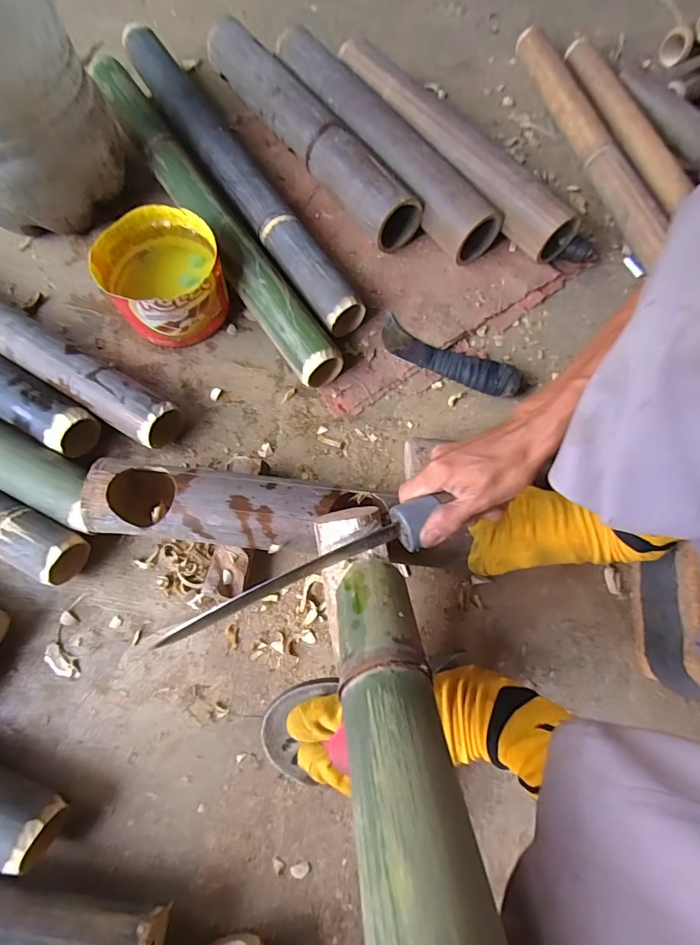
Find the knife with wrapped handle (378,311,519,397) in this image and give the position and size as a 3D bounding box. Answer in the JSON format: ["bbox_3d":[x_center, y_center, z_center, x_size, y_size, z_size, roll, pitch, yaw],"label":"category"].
[{"bbox_3d":[0.135,-0.159,0.611,0.204,0.034,0.047,28,74,8],"label":"knife with wrapped handle"}]

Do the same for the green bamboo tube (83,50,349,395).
[{"bbox_3d":[-0.214,-0.385,0.657,0.073,0.074,0.647,-32,76,-13],"label":"green bamboo tube"}]

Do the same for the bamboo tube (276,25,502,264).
[{"bbox_3d":[0.040,-0.522,0.699,0.082,0.087,0.500,-33,76,-11],"label":"bamboo tube"}]

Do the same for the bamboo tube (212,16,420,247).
[{"bbox_3d":[-0.066,-0.537,0.697,0.081,0.082,0.482,-33,76,-11],"label":"bamboo tube"}]

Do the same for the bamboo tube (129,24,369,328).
[{"bbox_3d":[-0.184,-0.463,0.682,0.060,0.071,0.655,-32,75,-11],"label":"bamboo tube"}]

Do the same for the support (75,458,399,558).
[{"bbox_3d":[-0.110,0.038,0.466,0.304,0.069,0.077,5,71,-2],"label":"support"}]

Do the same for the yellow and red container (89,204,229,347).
[{"bbox_3d":[-0.249,-0.261,0.603,0.149,0.100,0.149,0,72,-1],"label":"yellow and red container"}]

